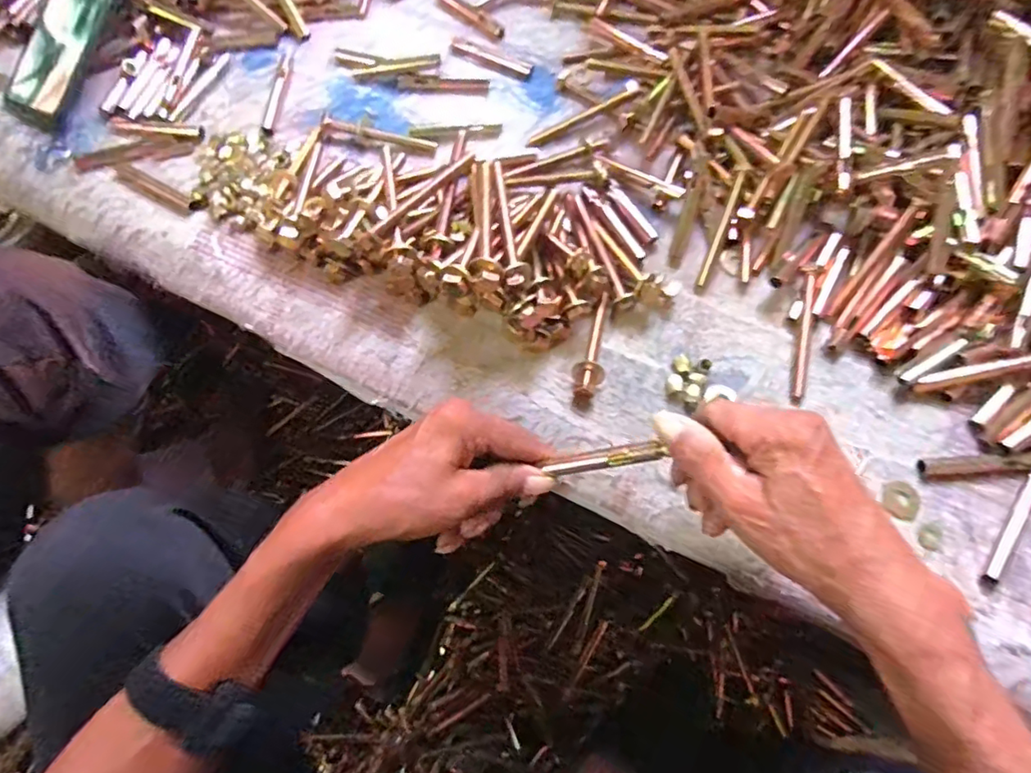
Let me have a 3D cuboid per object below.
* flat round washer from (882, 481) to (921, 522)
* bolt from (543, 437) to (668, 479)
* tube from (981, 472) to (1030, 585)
[{"bbox_3d":[0.270,0.080,0.395,0.025,0.004,0.026,-11,72,-4],"label":"flat round washer"},{"bbox_3d":[0.054,0.043,0.335,0.066,0.008,0.011,-16,70,26],"label":"bolt"},{"bbox_3d":[0.333,0.093,0.378,0.010,0.012,0.087,33,75,11],"label":"tube"}]

